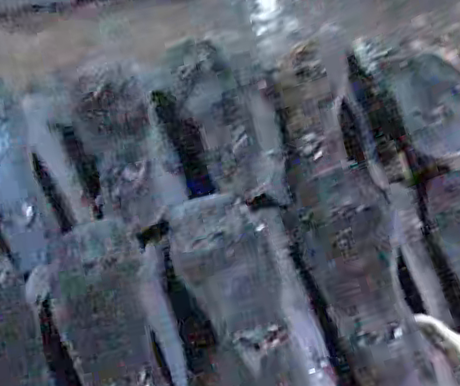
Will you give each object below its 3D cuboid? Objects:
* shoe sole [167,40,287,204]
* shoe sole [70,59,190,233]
[{"bbox_3d":[-0.008,-0.087,0.727,0.076,0.029,0.244,-14,56,-18],"label":"shoe sole"},{"bbox_3d":[-0.118,-0.062,0.706,0.093,0.022,0.237,-14,56,-18],"label":"shoe sole"}]

